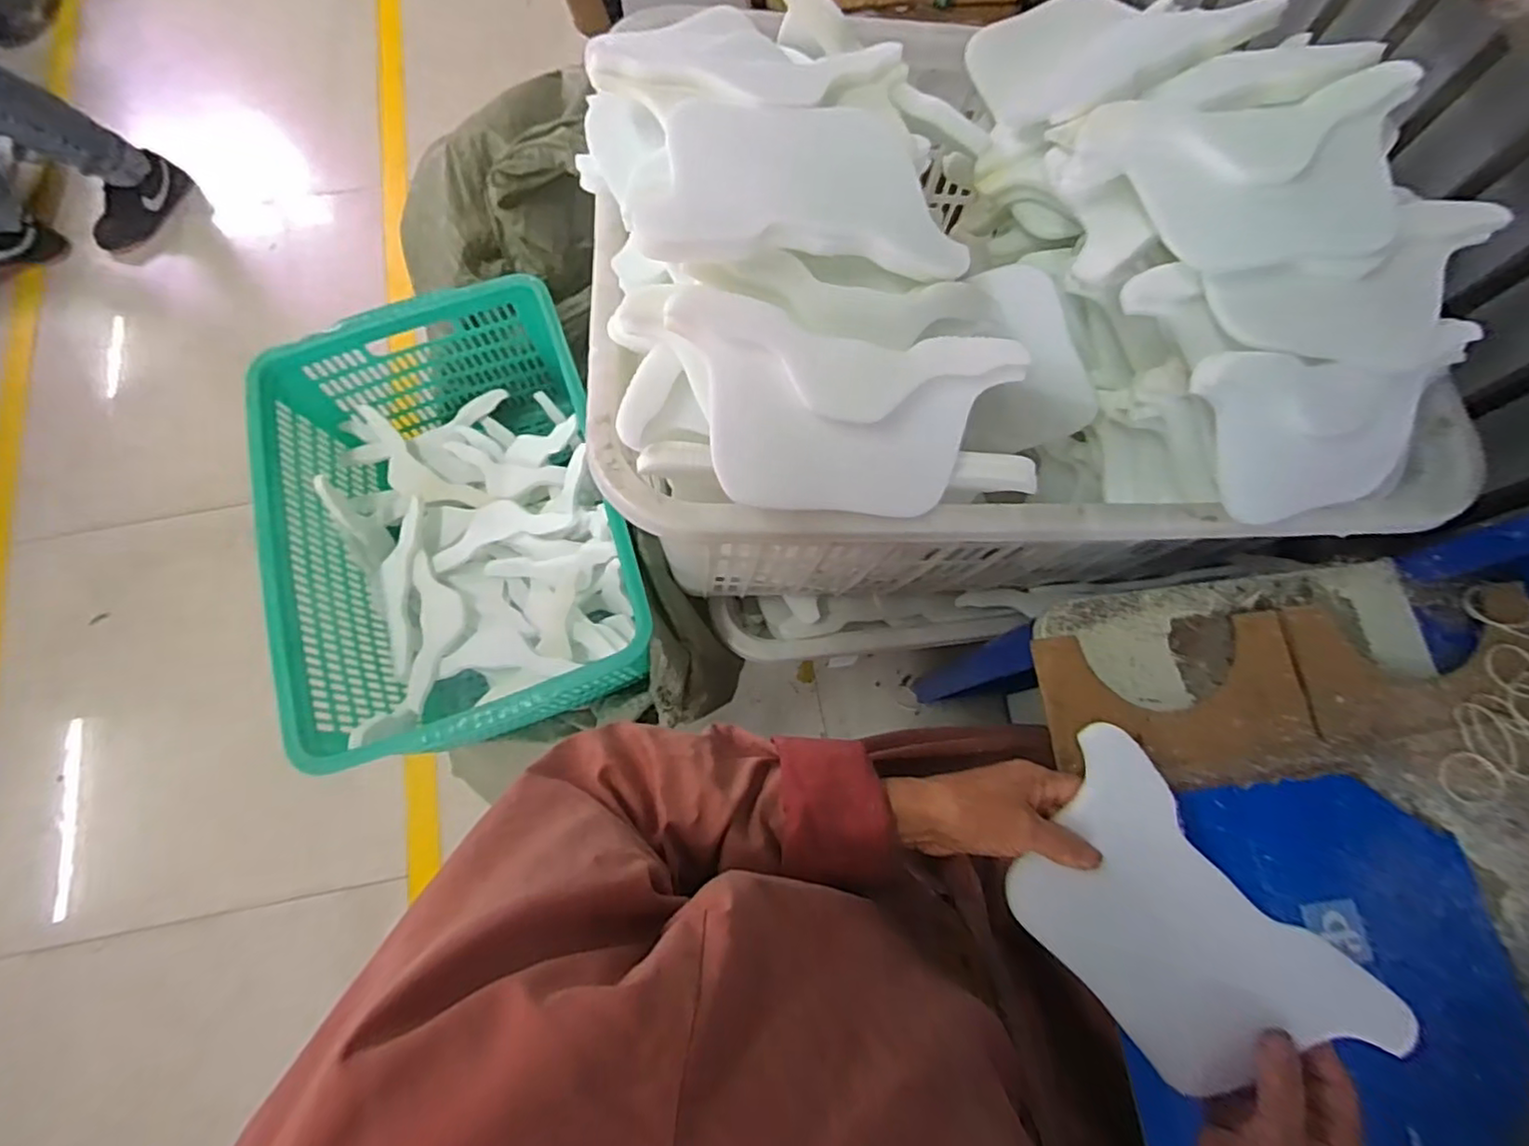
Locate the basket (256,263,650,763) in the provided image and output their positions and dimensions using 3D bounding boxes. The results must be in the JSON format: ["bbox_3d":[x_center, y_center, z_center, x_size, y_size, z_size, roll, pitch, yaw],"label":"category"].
[{"bbox_3d":[-0.391,-0.071,0.860,0.381,0.230,0.556,-20,75,-5],"label":"basket"}]

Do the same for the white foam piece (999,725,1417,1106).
[{"bbox_3d":[0.266,0.233,0.428,0.134,0.013,0.239,-46,78,7],"label":"white foam piece"}]

